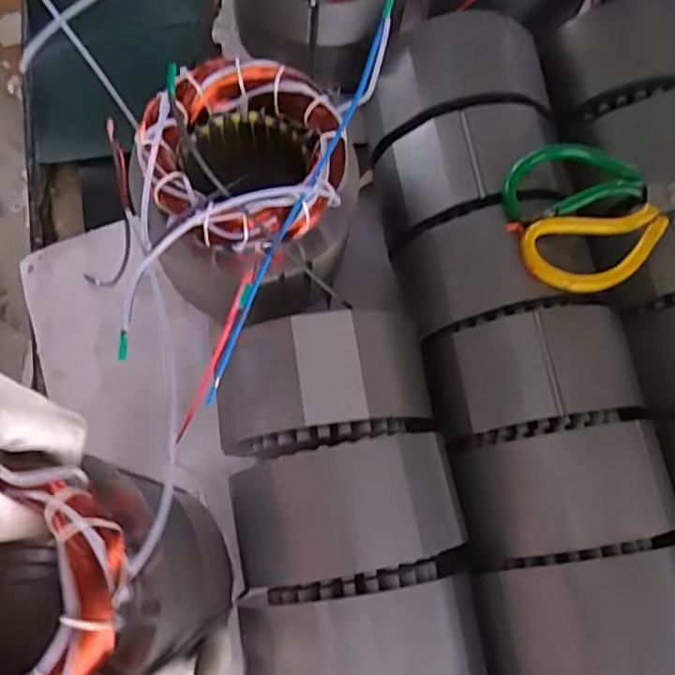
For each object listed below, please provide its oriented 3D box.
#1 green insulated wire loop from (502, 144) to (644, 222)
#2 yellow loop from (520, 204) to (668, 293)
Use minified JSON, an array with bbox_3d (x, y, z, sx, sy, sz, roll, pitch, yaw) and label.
[{"bbox_3d":[0.161,-0.111,0.420,0.095,0.017,0.047,-16,74,-6],"label":"green insulated wire loop"},{"bbox_3d":[0.177,-0.059,0.412,0.098,0.011,0.052,-8,73,-4],"label":"yellow loop"}]

